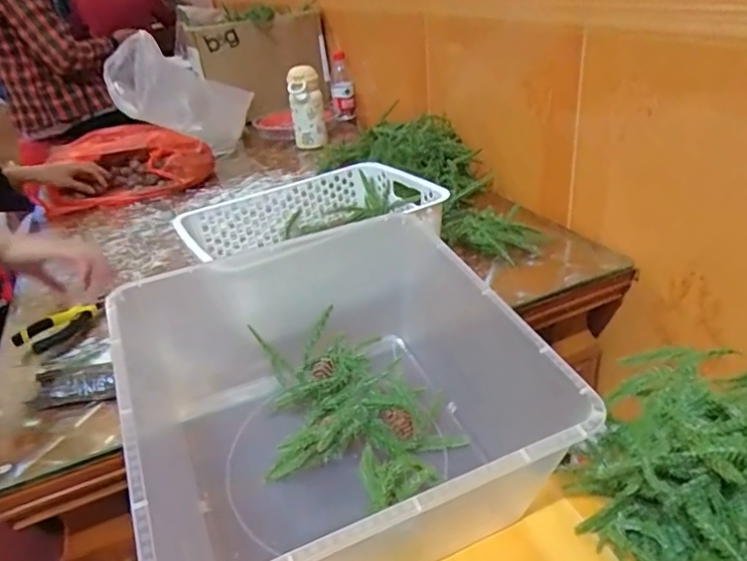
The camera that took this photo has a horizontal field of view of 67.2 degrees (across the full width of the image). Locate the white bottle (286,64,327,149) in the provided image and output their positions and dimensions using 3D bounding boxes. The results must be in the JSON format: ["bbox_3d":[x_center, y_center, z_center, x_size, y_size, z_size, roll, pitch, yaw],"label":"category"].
[{"bbox_3d":[-0.157,-0.400,1.333,0.078,0.183,0.078,-8,29,-3],"label":"white bottle"}]

